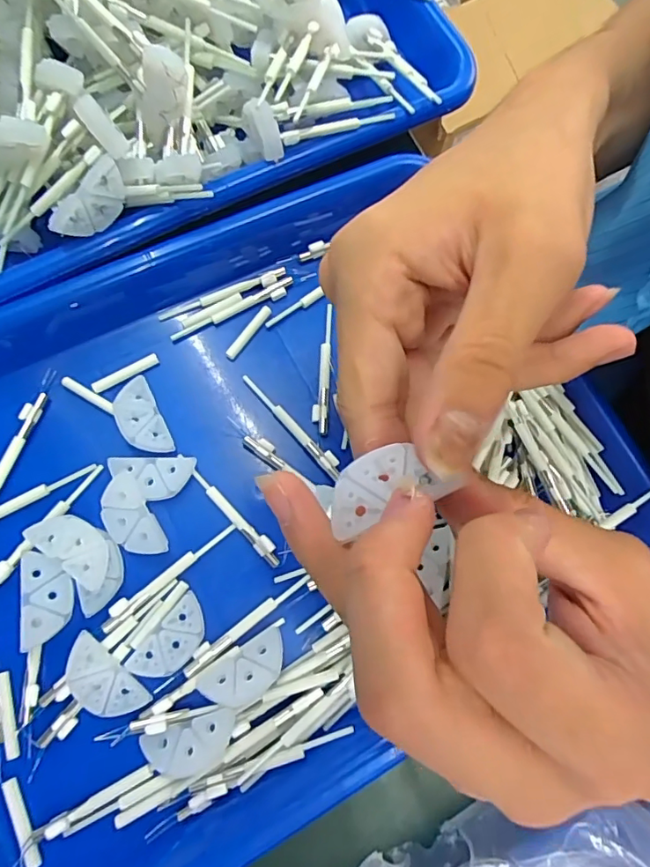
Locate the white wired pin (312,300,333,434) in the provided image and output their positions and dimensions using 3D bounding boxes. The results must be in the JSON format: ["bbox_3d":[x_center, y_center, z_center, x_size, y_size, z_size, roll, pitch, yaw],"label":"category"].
[{"bbox_3d":[-0.001,-0.034,0.266,0.008,0.004,0.069,5,76,-5],"label":"white wired pin"}]

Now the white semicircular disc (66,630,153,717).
[{"bbox_3d":[-0.094,0.103,0.216,0.039,0.006,0.019,43,76,6],"label":"white semicircular disc"}]

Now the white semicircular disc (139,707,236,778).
[{"bbox_3d":[-0.055,0.127,0.213,0.037,0.005,0.020,-15,78,-9],"label":"white semicircular disc"}]

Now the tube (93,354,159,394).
[{"bbox_3d":[-0.098,-0.030,0.257,0.033,0.005,0.006,-28,80,-12],"label":"tube"}]

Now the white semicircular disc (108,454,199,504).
[{"bbox_3d":[-0.080,0.020,0.241,0.038,0.006,0.021,-3,76,-6],"label":"white semicircular disc"}]

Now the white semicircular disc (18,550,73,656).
[{"bbox_3d":[-0.118,0.068,0.220,0.020,0.010,0.038,-14,78,-9],"label":"white semicircular disc"}]

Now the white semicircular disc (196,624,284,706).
[{"bbox_3d":[-0.034,0.102,0.221,0.038,0.007,0.020,-30,81,-12],"label":"white semicircular disc"}]

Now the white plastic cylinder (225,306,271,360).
[{"bbox_3d":[-0.040,-0.052,0.269,0.006,0.004,0.034,35,75,4],"label":"white plastic cylinder"}]

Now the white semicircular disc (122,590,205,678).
[{"bbox_3d":[-0.066,0.090,0.224,0.020,0.004,0.037,42,76,5],"label":"white semicircular disc"}]

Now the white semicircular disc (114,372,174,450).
[{"bbox_3d":[-0.088,-0.008,0.246,0.020,0.004,0.038,-22,77,-24],"label":"white semicircular disc"}]

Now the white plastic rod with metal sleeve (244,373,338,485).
[{"bbox_3d":[-0.015,-0.005,0.255,0.008,0.004,0.068,-40,83,-13],"label":"white plastic rod with metal sleeve"}]

